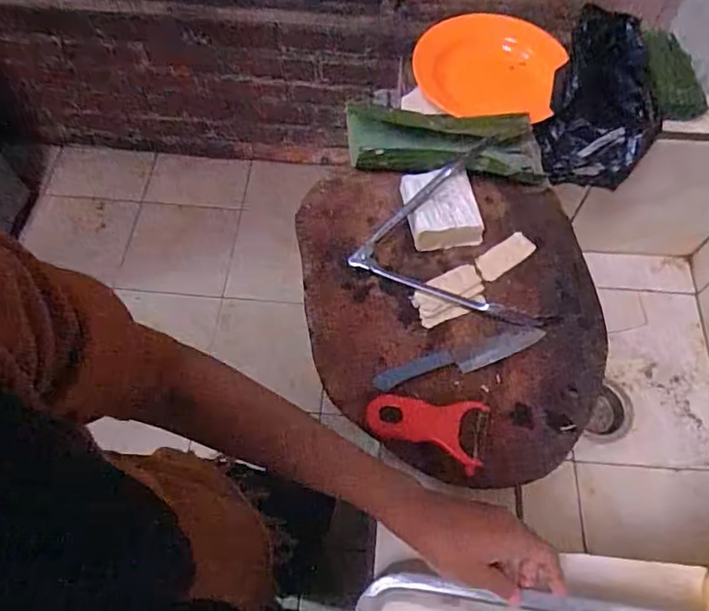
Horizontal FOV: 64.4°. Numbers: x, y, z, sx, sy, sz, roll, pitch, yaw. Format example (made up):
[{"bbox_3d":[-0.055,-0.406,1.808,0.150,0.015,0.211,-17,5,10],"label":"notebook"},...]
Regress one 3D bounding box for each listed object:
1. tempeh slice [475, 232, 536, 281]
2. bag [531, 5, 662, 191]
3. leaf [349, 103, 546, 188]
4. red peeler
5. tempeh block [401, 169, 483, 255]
[{"bbox_3d":[0.164,-0.054,0.615,0.071,0.005,0.030,-32,67,-16],"label":"tempeh slice"},{"bbox_3d":[0.319,-0.266,0.727,0.125,0.082,0.231,18,64,8],"label":"bag"},{"bbox_3d":[0.114,-0.192,0.671,0.240,0.061,0.096,1,62,0],"label":"leaf"},{"bbox_3d":[0.066,0.112,0.526,0.109,0.009,0.062,13,63,5],"label":"red peeler"},{"bbox_3d":[0.095,-0.109,0.623,0.075,0.035,0.086,-7,63,-5],"label":"tempeh block"}]

